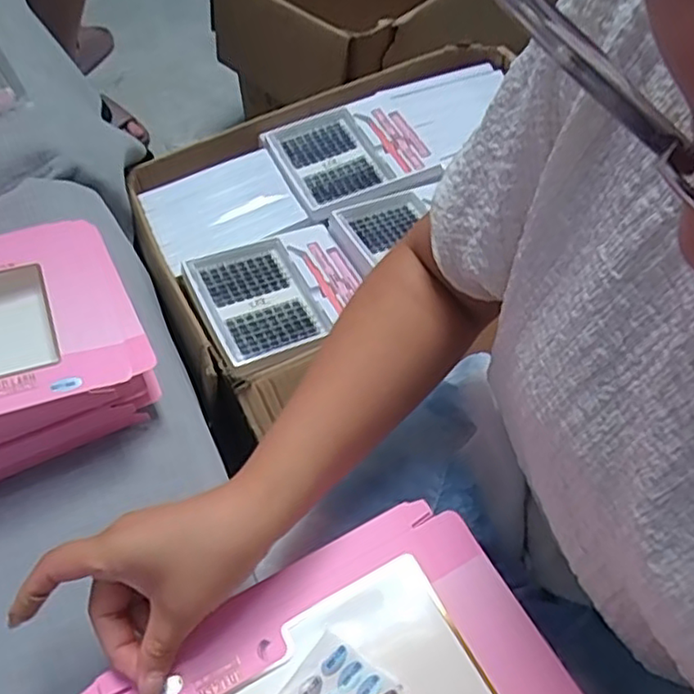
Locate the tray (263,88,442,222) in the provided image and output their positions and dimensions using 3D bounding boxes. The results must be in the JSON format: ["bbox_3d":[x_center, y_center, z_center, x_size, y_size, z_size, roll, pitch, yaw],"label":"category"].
[{"bbox_3d":[0.012,-0.245,0.820,0.190,0.017,0.160,-24,59,-13],"label":"tray"}]

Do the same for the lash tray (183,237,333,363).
[{"bbox_3d":[-0.098,-0.053,0.704,0.111,0.018,0.154,-23,59,-13],"label":"lash tray"}]

